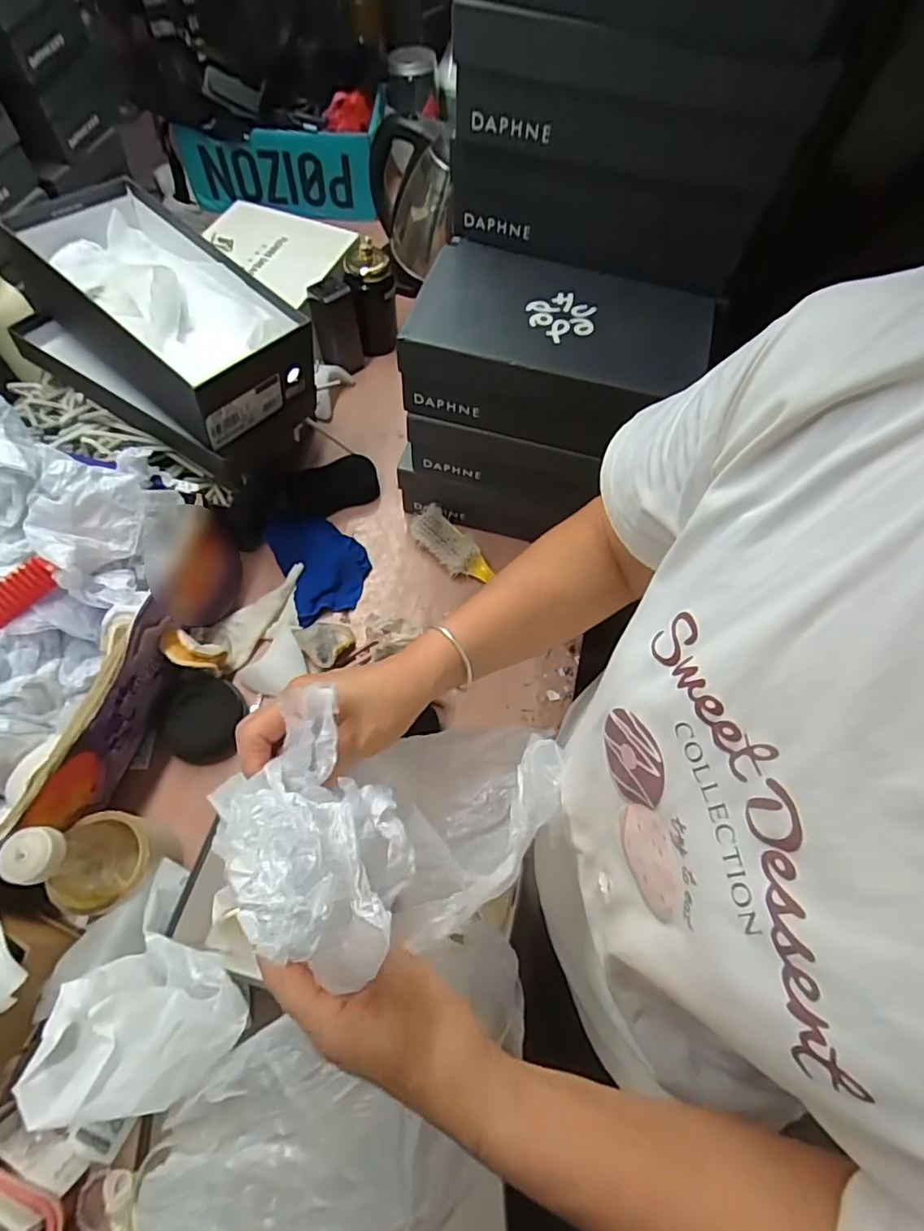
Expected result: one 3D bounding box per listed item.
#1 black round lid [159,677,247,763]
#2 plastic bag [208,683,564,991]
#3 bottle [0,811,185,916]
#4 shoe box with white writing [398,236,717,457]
[{"bbox_3d":[-0.295,0.117,0.640,0.083,0.019,0.093,16,70,-8],"label":"black round lid"},{"bbox_3d":[-0.031,0.108,0.340,0.088,0.255,0.140,-40,65,24],"label":"plastic bag"},{"bbox_3d":[-0.319,0.218,0.501,0.075,0.174,0.088,2,63,-2],"label":"bottle"},{"bbox_3d":[0.100,-0.279,0.600,0.287,0.096,0.173,18,64,6],"label":"shoe box with white writing"}]

